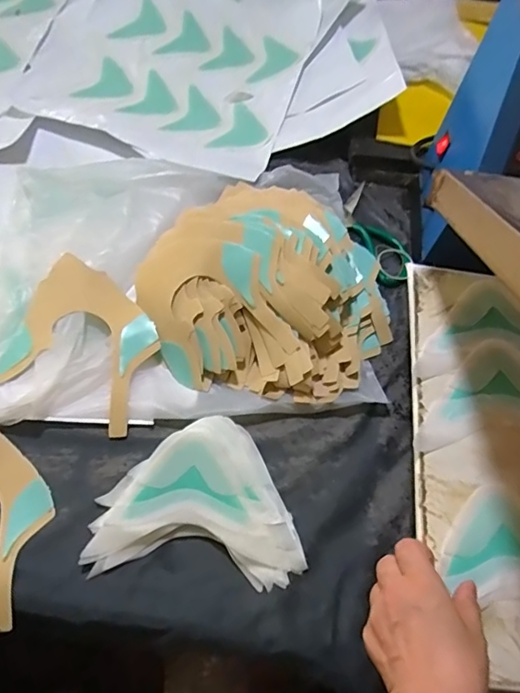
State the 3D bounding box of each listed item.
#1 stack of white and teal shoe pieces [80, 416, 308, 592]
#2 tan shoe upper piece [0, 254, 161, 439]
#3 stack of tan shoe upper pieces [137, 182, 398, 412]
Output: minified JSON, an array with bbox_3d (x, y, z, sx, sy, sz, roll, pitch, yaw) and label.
[{"bbox_3d":[-0.075,0.181,0.503,0.197,0.037,0.181,-24,70,-15],"label":"stack of white and teal shoe pieces"},{"bbox_3d":[-0.206,-0.007,0.590,0.167,0.032,0.166,21,65,4],"label":"tan shoe upper piece"},{"bbox_3d":[0.013,-0.090,0.597,0.310,0.072,0.282,12,65,0],"label":"stack of tan shoe upper pieces"}]

